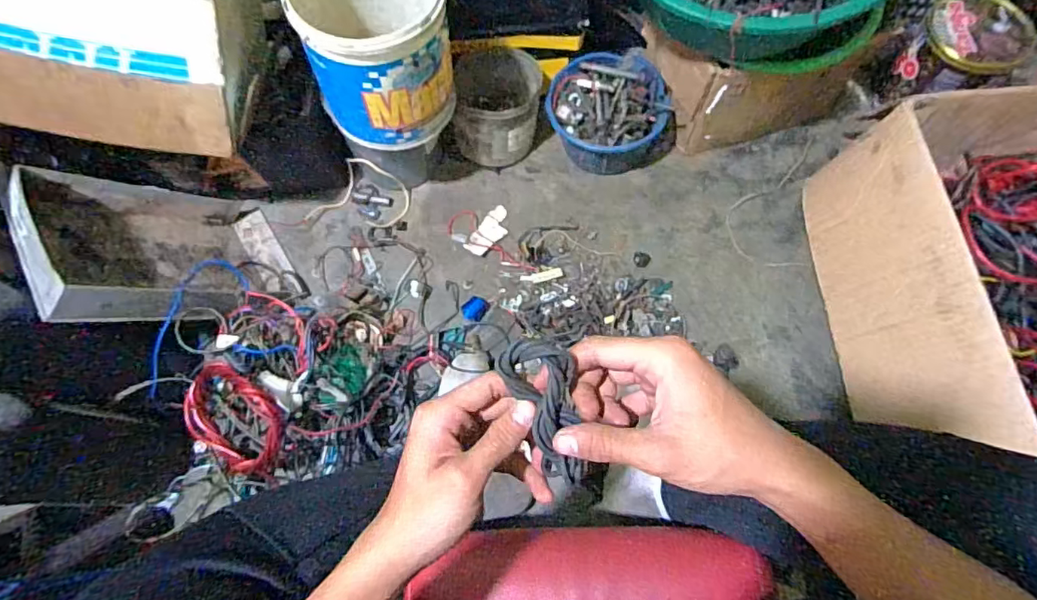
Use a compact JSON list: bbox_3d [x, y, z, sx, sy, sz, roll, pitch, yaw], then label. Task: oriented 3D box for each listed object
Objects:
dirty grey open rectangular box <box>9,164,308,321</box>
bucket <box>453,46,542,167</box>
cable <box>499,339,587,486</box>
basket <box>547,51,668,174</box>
[{"bbox_3d":[-0.497,-0.075,0.763,0.076,0.329,0.235,-35,74,25],"label":"dirty grey open rectangular box"},{"bbox_3d":[-0.037,-0.312,0.885,0.129,0.138,0.144,8,70,6],"label":"bucket"},{"bbox_3d":[0.018,0.065,0.322,0.039,0.024,0.088,-15,95,-3],"label":"cable"},{"bbox_3d":[0.144,-0.312,0.900,0.191,0.093,0.199,-3,70,1],"label":"basket"}]

